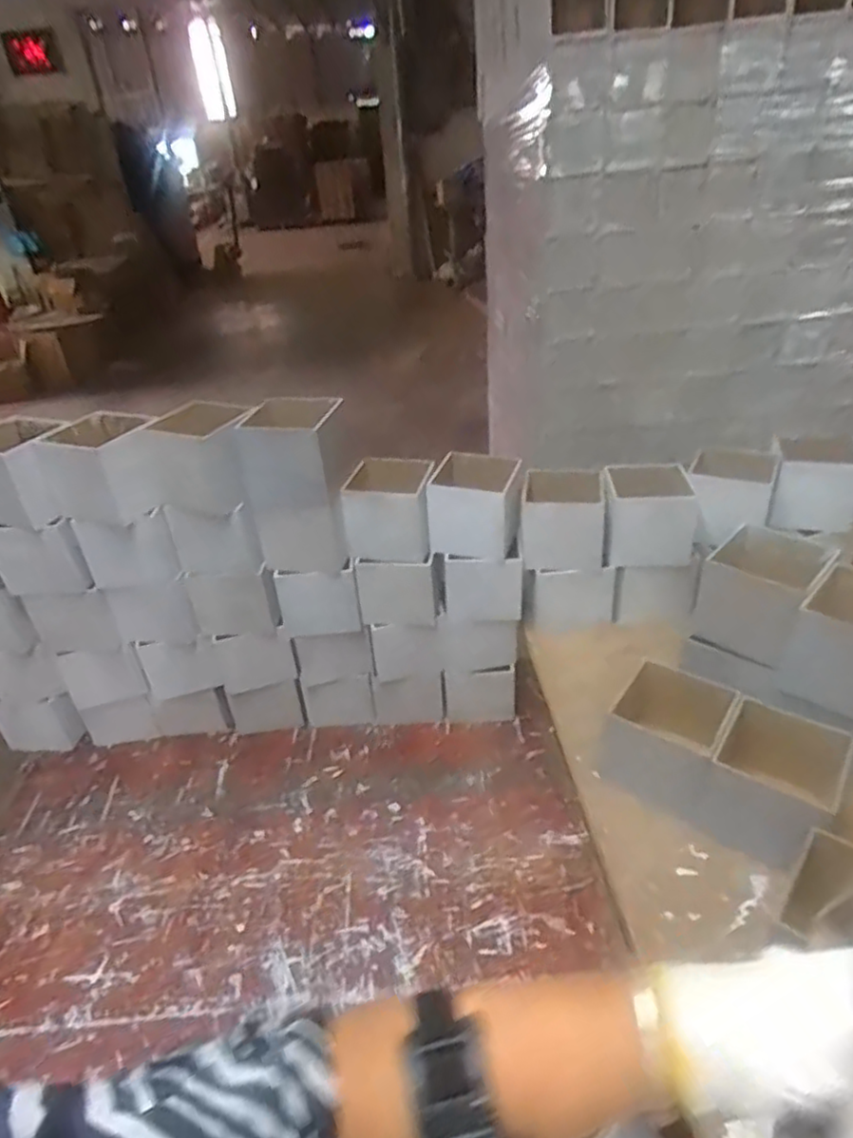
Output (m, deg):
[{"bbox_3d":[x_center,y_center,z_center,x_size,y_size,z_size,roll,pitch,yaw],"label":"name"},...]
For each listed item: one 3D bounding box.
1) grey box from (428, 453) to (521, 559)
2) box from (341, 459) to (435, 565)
[{"bbox_3d":[0.069,-0.099,0.968,0.123,0.109,0.123,1,35,9],"label":"grey box"},{"bbox_3d":[-0.050,-0.091,0.985,0.114,0.102,0.147,-2,34,5],"label":"box"}]

